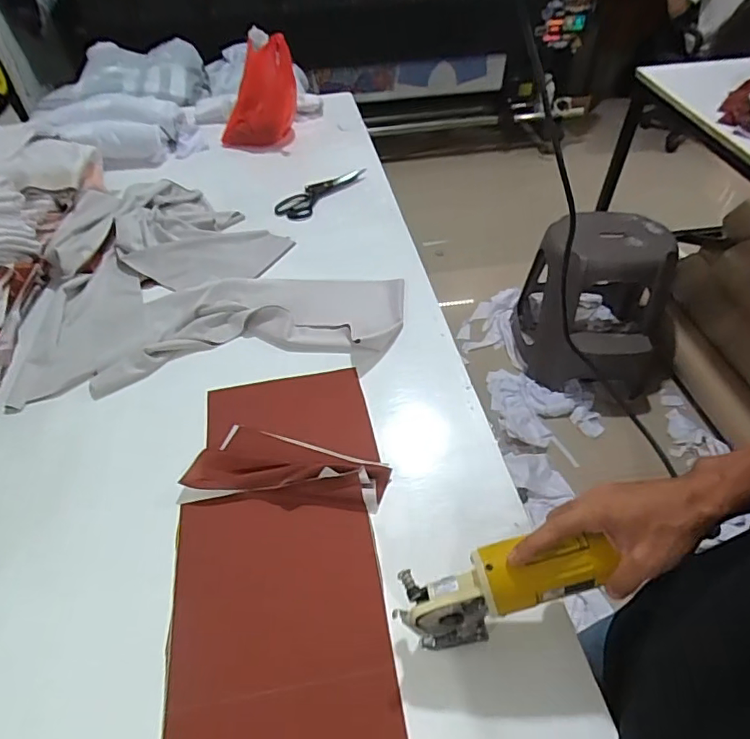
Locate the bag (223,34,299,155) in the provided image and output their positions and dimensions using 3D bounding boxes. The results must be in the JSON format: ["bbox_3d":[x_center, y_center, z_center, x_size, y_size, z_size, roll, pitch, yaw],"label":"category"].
[{"bbox_3d":[-0.277,-0.646,1.211,0.177,0.190,0.124,0,47,1],"label":"bag"}]

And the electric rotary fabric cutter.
[{"bbox_3d":[0.120,0.197,0.482,0.189,0.079,0.058,-25,46,14],"label":"electric rotary fabric cutter"}]

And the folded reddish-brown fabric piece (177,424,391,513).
[{"bbox_3d":[-0.106,0.116,0.636,0.241,0.025,0.104,3,47,3],"label":"folded reddish-brown fabric piece"}]

